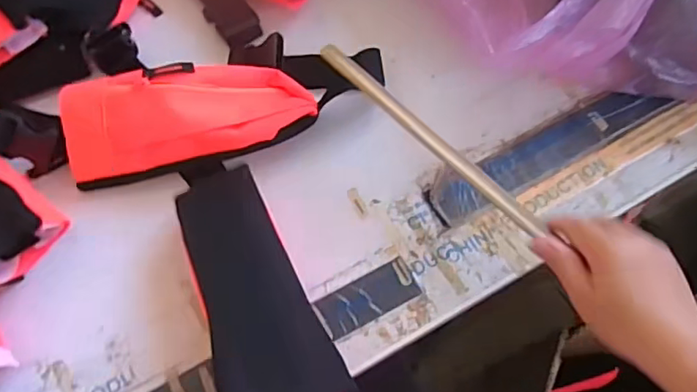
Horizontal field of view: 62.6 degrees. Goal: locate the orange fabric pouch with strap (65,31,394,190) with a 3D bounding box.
[{"bbox_3d":[-0.116,-0.097,0.539,0.296,0.052,0.114,-18,66,-7],"label":"orange fabric pouch with strap"}]

